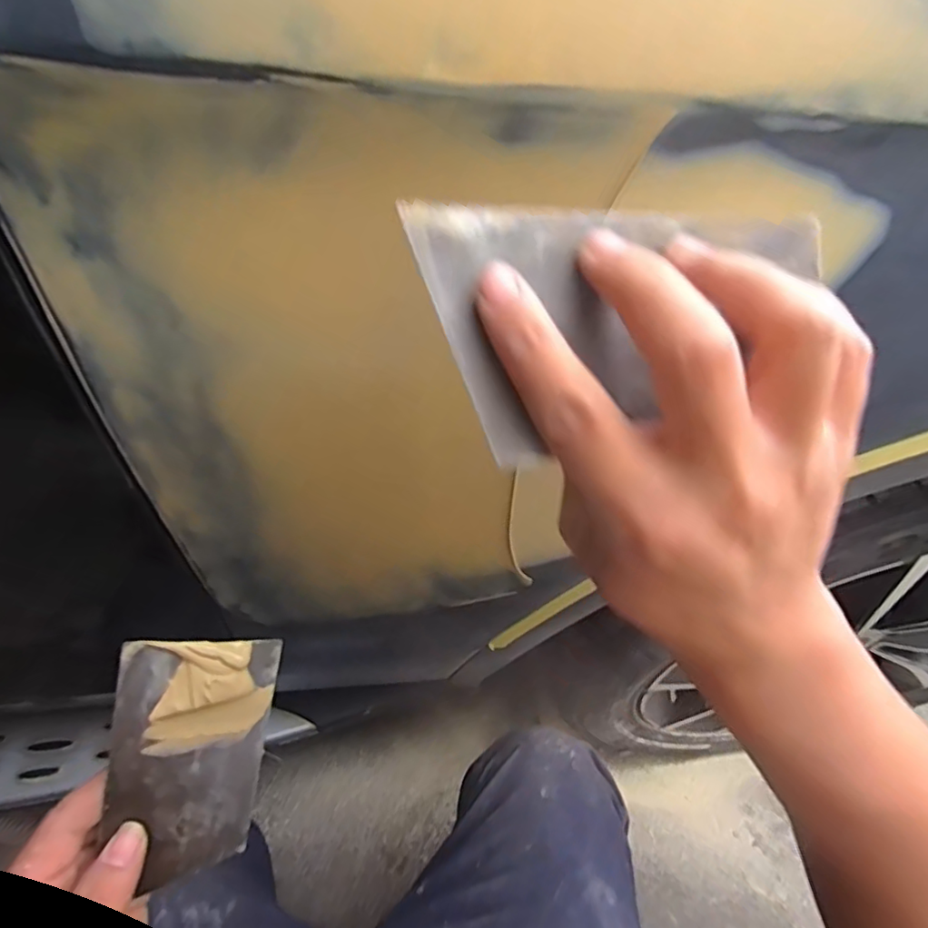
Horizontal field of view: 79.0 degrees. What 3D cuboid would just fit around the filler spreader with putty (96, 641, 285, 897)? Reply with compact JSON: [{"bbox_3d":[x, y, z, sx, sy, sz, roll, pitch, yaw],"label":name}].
[{"bbox_3d":[-0.131,0.145,0.273,0.073,0.131,0.008,5,12,-43],"label":"filler spreader with putty"}]

